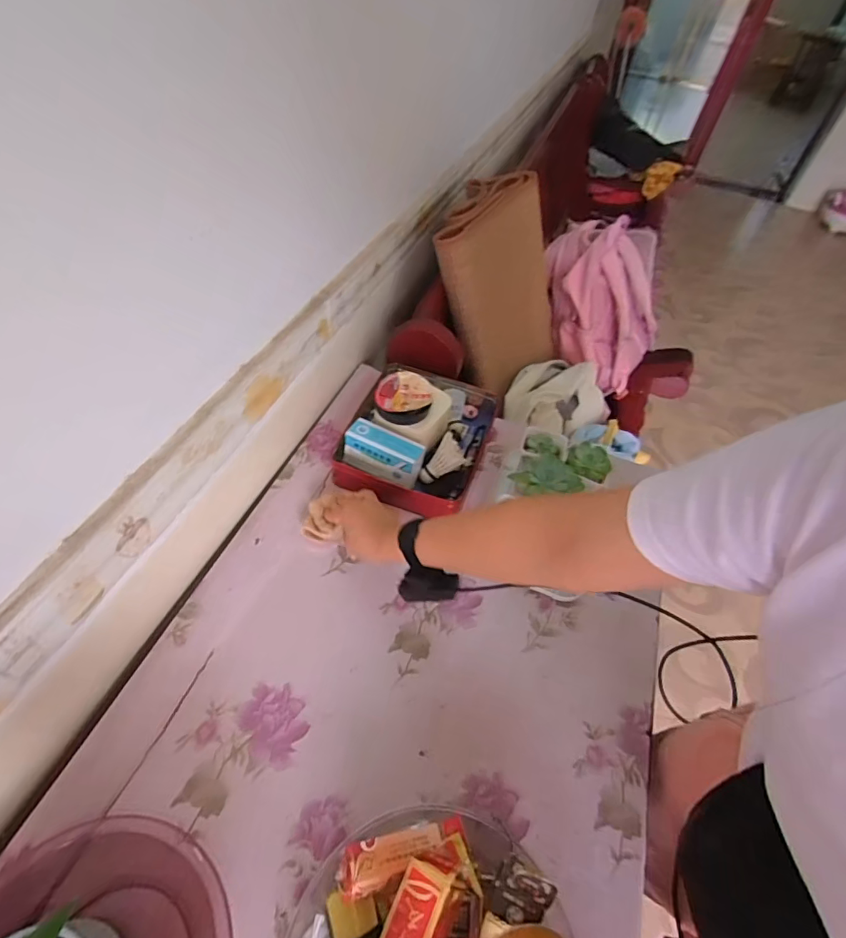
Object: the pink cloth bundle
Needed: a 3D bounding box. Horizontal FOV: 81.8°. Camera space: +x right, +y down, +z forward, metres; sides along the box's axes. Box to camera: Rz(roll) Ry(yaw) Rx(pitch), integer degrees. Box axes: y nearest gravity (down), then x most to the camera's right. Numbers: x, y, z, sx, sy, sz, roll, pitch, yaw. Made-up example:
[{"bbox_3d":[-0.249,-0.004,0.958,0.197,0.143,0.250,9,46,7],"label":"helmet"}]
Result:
[{"bbox_3d":[0.478,-0.441,1.286,0.299,0.309,0.364,30,53,18],"label":"pink cloth bundle"}]

